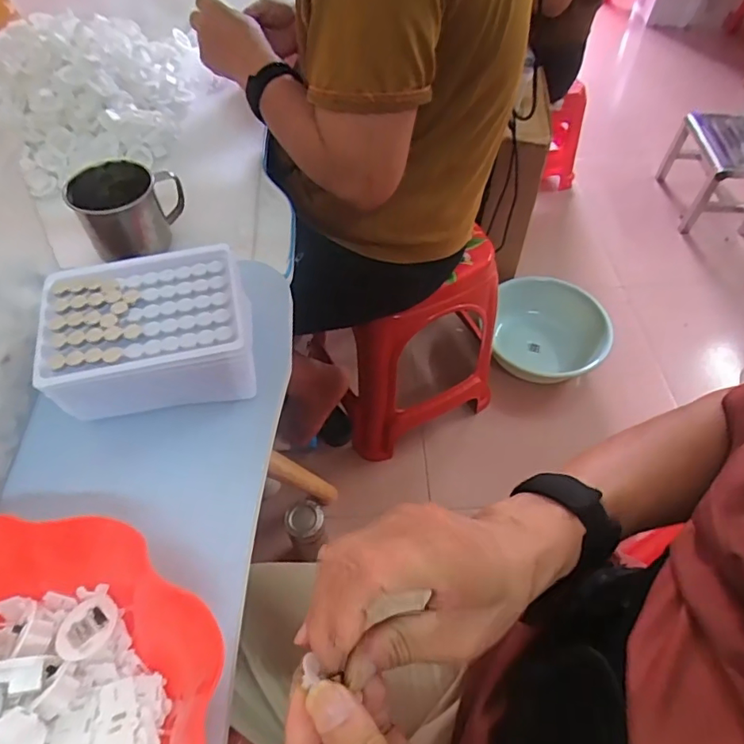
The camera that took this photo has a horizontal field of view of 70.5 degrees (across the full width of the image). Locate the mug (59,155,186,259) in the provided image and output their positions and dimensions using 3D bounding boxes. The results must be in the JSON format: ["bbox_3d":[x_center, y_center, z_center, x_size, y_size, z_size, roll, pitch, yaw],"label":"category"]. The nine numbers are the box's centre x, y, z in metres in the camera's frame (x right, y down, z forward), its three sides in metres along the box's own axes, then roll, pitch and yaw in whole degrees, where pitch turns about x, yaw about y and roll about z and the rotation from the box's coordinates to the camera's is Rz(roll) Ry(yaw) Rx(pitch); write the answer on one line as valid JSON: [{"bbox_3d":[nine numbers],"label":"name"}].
[{"bbox_3d":[-0.243,-0.166,0.534,0.104,0.066,0.072,-20,57,-14],"label":"mug"}]

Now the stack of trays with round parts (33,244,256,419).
[{"bbox_3d":[-0.157,-0.024,0.382,0.136,0.068,0.100,-12,56,-8],"label":"stack of trays with round parts"}]

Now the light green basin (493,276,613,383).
[{"bbox_3d":[0.426,-0.082,1.278,0.254,0.134,0.268,8,55,6],"label":"light green basin"}]

